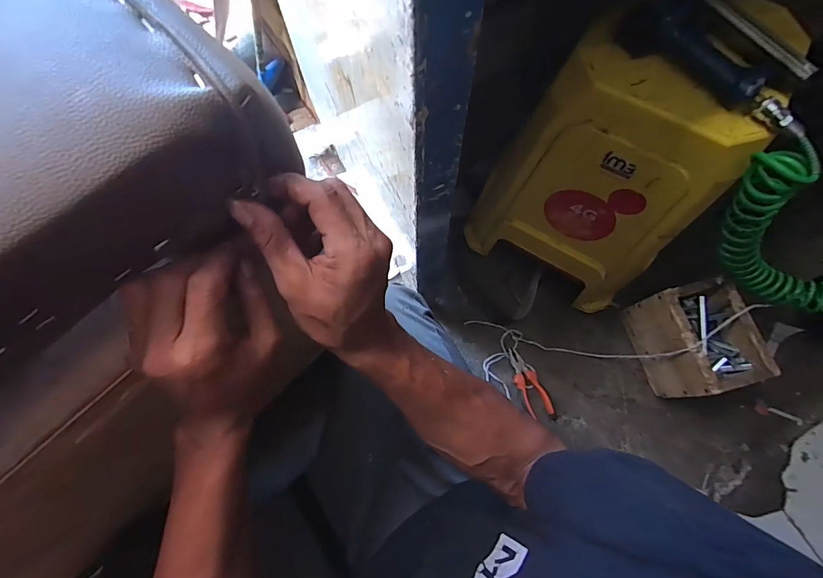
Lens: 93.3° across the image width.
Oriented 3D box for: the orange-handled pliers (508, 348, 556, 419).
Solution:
[{"bbox_3d":[0.252,0.205,0.836,0.051,0.017,0.160,-23,75,-9],"label":"orange-handled pliers"}]

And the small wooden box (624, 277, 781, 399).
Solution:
[{"bbox_3d":[0.570,0.107,0.799,0.145,0.170,0.199,-12,73,-6],"label":"small wooden box"}]

